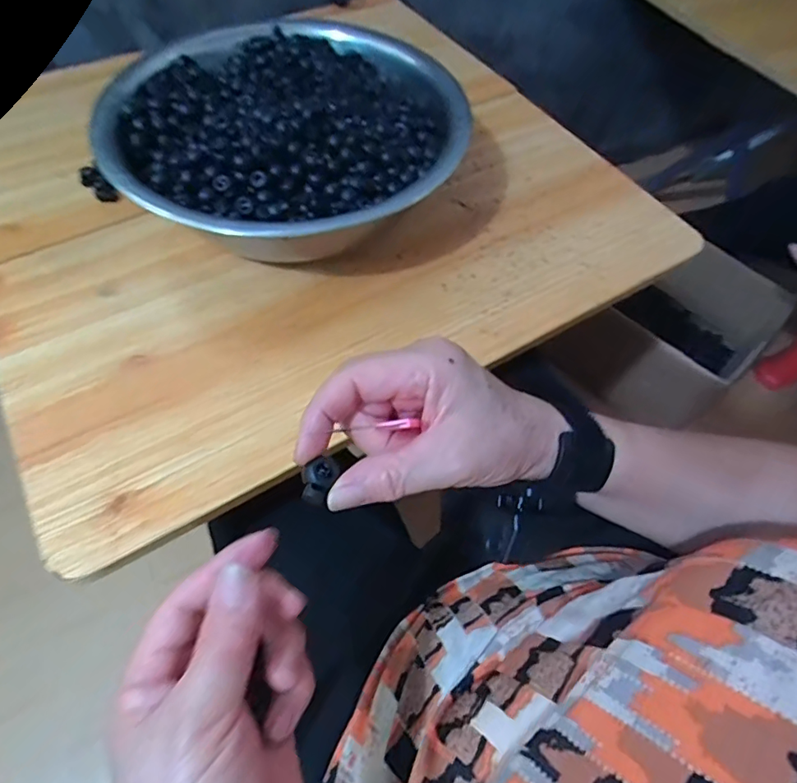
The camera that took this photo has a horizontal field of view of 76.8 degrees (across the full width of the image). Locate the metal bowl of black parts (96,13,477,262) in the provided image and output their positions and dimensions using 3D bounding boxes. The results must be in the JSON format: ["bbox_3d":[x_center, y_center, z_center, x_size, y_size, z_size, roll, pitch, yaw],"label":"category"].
[{"bbox_3d":[-0.111,-0.241,0.500,0.318,0.091,0.316,2,60,-3],"label":"metal bowl of black parts"}]

